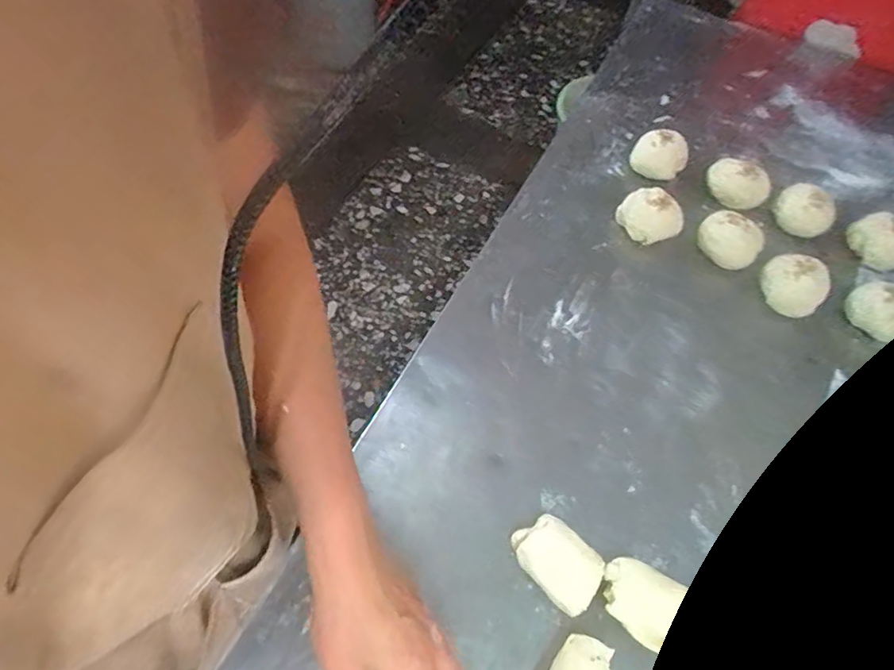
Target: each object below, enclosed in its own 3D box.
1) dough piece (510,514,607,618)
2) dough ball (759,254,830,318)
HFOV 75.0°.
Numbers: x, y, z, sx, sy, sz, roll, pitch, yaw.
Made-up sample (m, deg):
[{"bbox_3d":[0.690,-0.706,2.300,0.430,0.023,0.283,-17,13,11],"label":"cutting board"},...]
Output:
[{"bbox_3d":[0.087,0.182,0.464,0.050,0.032,0.072,-38,68,-25],"label":"dough piece"},{"bbox_3d":[0.377,-0.055,0.632,0.067,0.046,0.063,2,57,-3],"label":"dough ball"}]

